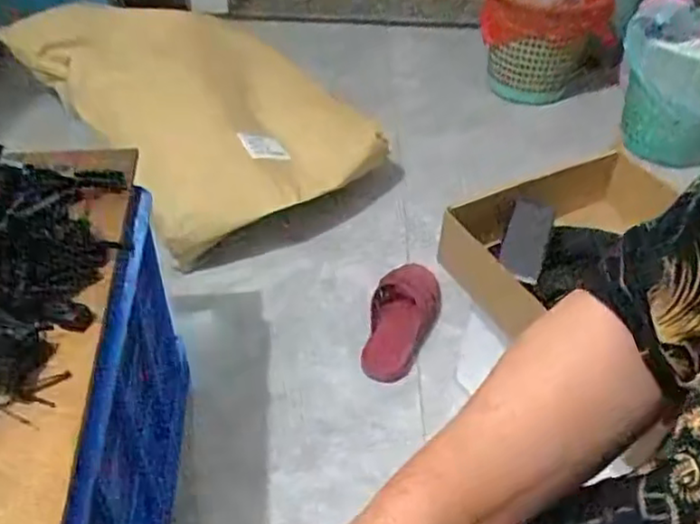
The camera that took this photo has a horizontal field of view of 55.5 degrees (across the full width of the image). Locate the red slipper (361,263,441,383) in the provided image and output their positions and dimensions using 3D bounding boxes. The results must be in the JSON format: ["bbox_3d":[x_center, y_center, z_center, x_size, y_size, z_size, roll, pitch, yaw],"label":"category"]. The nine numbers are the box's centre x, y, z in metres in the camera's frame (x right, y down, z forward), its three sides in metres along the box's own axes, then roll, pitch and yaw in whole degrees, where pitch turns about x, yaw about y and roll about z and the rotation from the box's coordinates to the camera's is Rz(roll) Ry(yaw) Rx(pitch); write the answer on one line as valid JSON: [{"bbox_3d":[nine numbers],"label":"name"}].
[{"bbox_3d":[0.079,0.083,0.989,0.093,0.058,0.215,13,42,12],"label":"red slipper"}]

